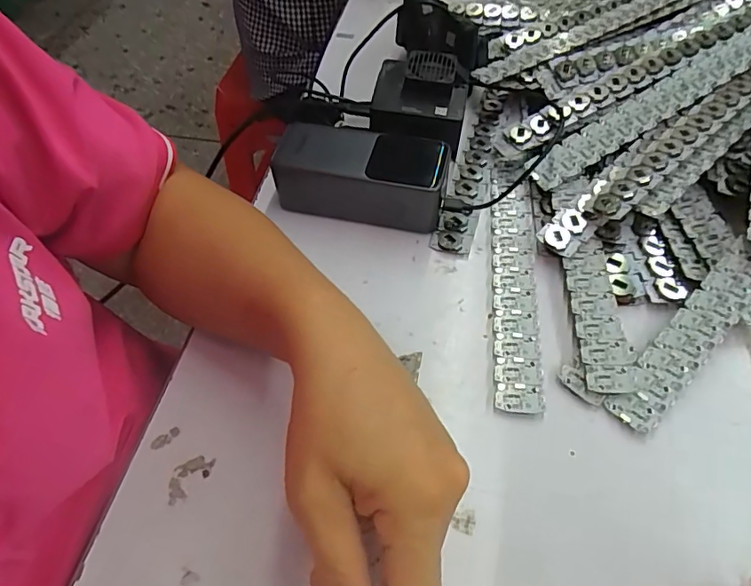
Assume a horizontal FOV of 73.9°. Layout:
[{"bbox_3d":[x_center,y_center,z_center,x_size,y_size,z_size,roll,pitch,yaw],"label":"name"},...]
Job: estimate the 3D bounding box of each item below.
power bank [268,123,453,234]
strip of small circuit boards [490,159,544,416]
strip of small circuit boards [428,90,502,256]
[{"bbox_3d":[-0.011,-0.093,0.390,0.129,0.051,0.056,11,58,9],"label":"power bank"},{"bbox_3d":[0.101,-0.017,0.361,0.030,0.008,0.214,2,57,10],"label":"strip of small circuit boards"},{"bbox_3d":[0.081,-0.112,0.422,0.030,0.018,0.195,12,58,10],"label":"strip of small circuit boards"}]

